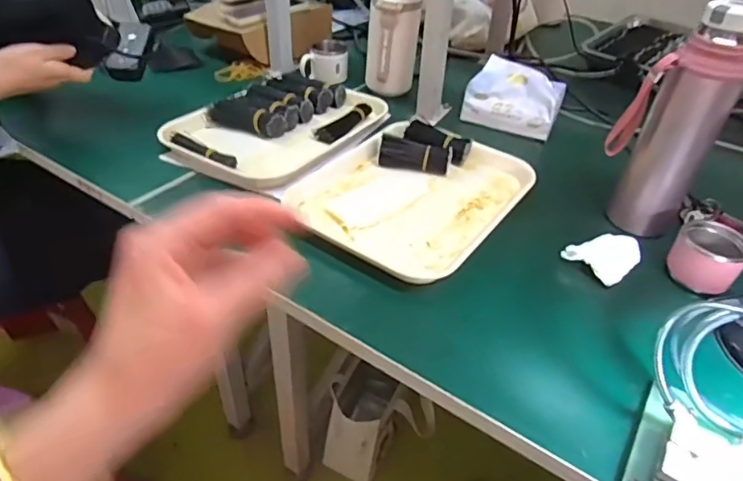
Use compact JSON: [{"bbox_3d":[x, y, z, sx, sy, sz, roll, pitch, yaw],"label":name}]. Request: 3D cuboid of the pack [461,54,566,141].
[{"bbox_3d":[0.226,-0.227,0.821,0.147,0.083,0.076,19,42,17],"label":"pack"}]

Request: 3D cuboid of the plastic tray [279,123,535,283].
[{"bbox_3d":[0.053,-0.063,0.664,0.232,0.023,0.277,26,45,24],"label":"plastic tray"}]

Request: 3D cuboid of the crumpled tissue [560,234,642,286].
[{"bbox_3d":[0.262,0.017,0.589,0.068,0.032,0.076,29,46,27],"label":"crumpled tissue"}]

